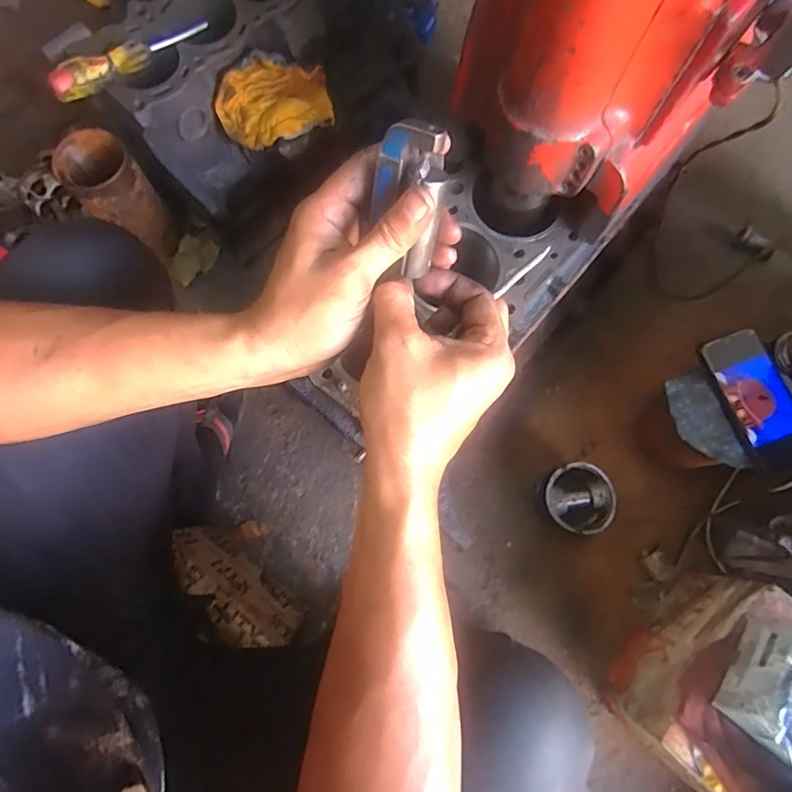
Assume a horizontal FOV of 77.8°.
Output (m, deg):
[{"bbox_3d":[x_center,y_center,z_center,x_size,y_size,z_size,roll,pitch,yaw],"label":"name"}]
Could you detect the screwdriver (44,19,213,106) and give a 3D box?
[{"bbox_3d":[-0.319,-0.413,0.585,0.197,0.044,0.025,-39,79,-9],"label":"screwdriver"}]

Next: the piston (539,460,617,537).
[{"bbox_3d":[0.255,0.147,0.704,0.091,0.074,0.092,0,76,0],"label":"piston"}]

